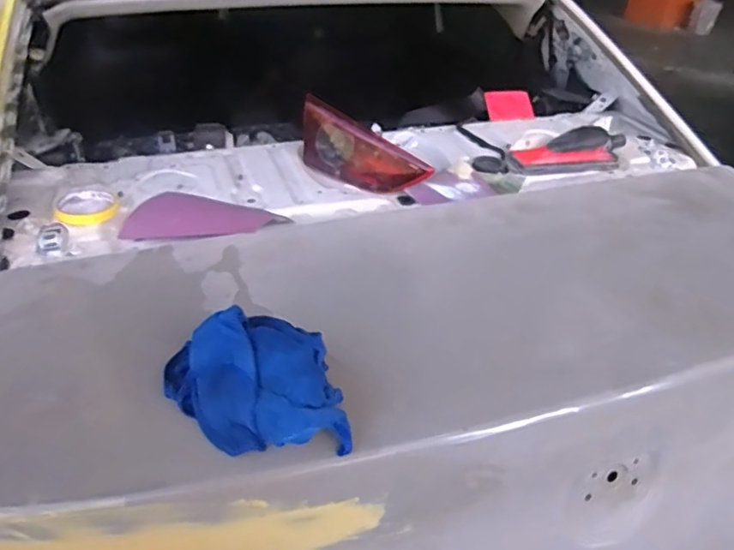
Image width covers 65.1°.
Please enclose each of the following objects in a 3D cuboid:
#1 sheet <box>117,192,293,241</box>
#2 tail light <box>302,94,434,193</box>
[{"bbox_3d":[-0.237,-0.085,0.845,0.233,0.025,0.119,4,32,13],"label":"sheet"},{"bbox_3d":[-0.015,-0.209,0.995,0.263,0.097,0.069,31,44,26],"label":"tail light"}]

